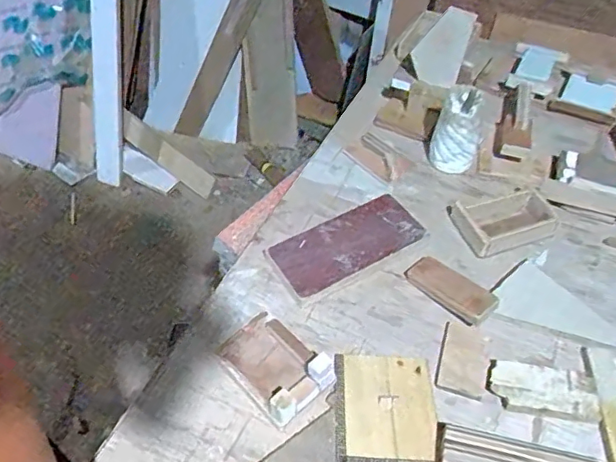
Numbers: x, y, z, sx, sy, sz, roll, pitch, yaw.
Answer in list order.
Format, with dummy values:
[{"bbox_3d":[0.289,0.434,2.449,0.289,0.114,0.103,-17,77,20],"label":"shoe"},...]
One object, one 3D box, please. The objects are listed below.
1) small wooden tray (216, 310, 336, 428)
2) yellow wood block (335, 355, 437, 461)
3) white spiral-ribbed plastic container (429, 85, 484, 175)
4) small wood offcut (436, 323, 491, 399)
[{"bbox_3d":[-0.038,0.136,0.584,0.076,0.051,0.119,-35,58,-28],"label":"small wooden tray"},{"bbox_3d":[0.078,0.179,0.568,0.100,0.016,0.114,1,48,-1],"label":"yellow wood block"},{"bbox_3d":[0.214,-0.145,0.792,0.067,0.105,0.064,12,49,9],"label":"white spiral-ribbed plastic container"},{"bbox_3d":[0.171,0.141,0.607,0.050,0.004,0.081,15,49,11],"label":"small wood offcut"}]

